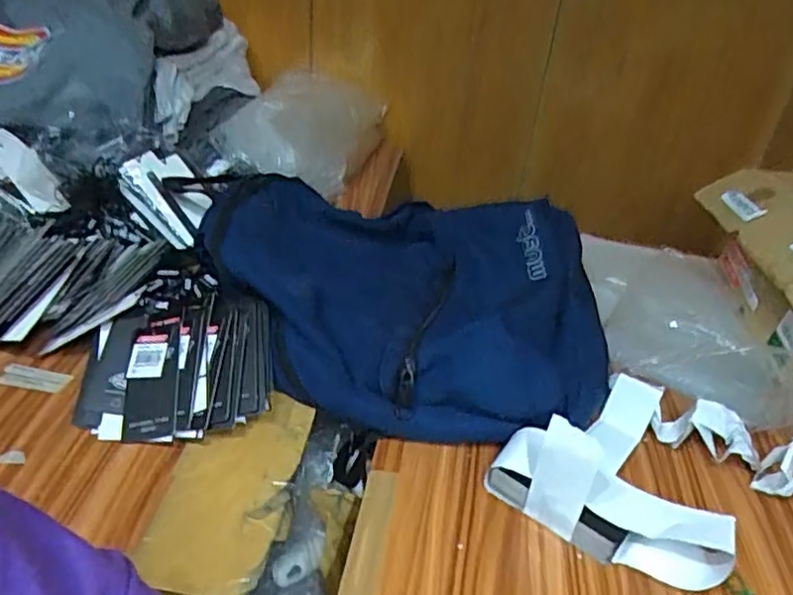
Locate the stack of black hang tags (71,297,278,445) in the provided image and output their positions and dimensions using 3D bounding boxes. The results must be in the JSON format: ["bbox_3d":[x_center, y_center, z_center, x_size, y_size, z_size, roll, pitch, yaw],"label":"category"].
[{"bbox_3d":[-0.198,0.061,0.592,0.165,0.069,0.135,-1,33,-10],"label":"stack of black hang tags"}]

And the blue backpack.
[{"bbox_3d":[0.000,-0.012,0.688,0.438,0.116,0.303,15,34,14],"label":"blue backpack"}]

